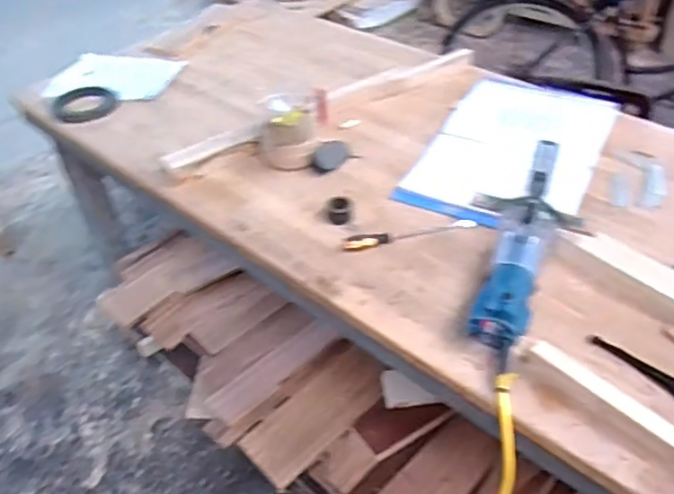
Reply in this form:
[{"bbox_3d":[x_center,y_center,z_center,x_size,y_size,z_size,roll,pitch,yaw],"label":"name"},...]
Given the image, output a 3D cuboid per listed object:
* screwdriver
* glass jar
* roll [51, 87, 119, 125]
[{"bbox_3d":[0.120,-0.026,1.022,0.224,0.019,0.028,-11,41,-7],"label":"screwdriver"},{"bbox_3d":[-0.097,-0.235,1.188,0.107,0.140,0.107,-2,41,2],"label":"glass jar"},{"bbox_3d":[-0.607,-0.339,1.467,0.140,0.017,0.143,-2,41,2],"label":"roll"}]

